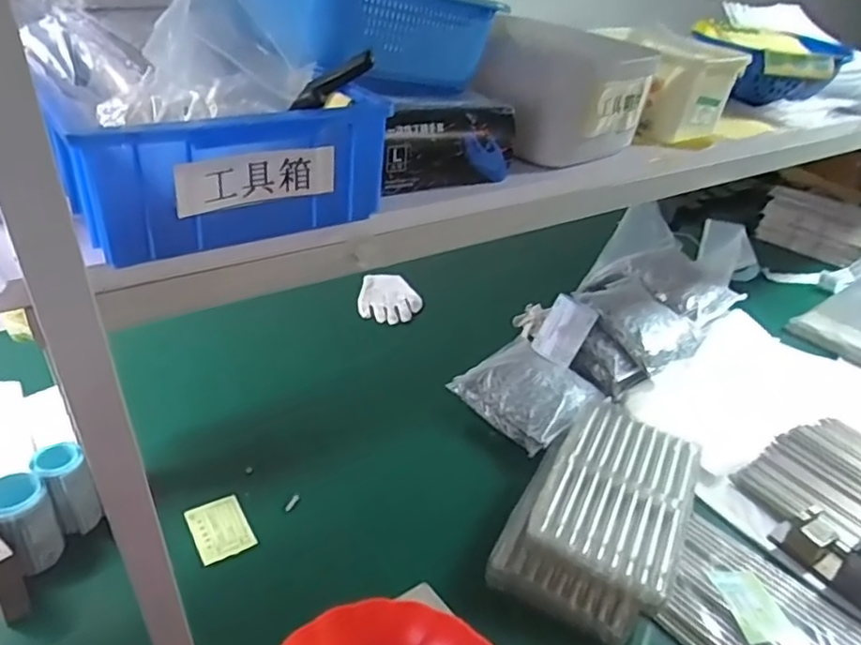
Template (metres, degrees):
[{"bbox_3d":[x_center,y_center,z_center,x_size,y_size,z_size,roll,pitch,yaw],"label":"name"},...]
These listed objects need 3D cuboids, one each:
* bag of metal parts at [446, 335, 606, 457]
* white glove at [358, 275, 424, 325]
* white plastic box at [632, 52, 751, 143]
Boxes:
[{"bbox_3d":[0.159,0.115,1.027,0.165,0.088,0.203,-23,43,-35],"label":"bag of metal parts"},{"bbox_3d":[-0.080,-0.047,1.300,0.124,0.034,0.151,6,33,1],"label":"white glove"},{"bbox_3d":[0.294,-0.256,0.717,0.124,0.094,0.054,-19,40,-31],"label":"white plastic box"}]

